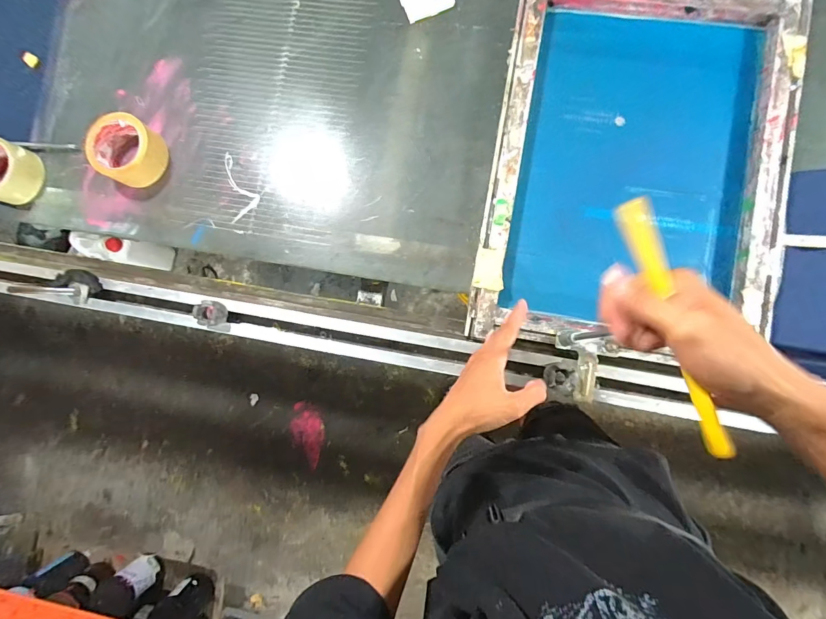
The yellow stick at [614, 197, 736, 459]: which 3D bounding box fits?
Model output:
[{"bbox_3d":[0.176,0.010,0.270,0.021,0.008,0.179,-15,83,4],"label":"yellow stick"}]

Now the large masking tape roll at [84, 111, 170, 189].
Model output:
[{"bbox_3d":[-0.472,-0.261,0.655,0.122,0.042,0.106,37,90,6],"label":"large masking tape roll"}]

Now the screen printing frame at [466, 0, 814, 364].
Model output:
[{"bbox_3d":[0.316,-0.208,0.571,0.397,0.038,0.549,9,87,5],"label":"screen printing frame"}]

